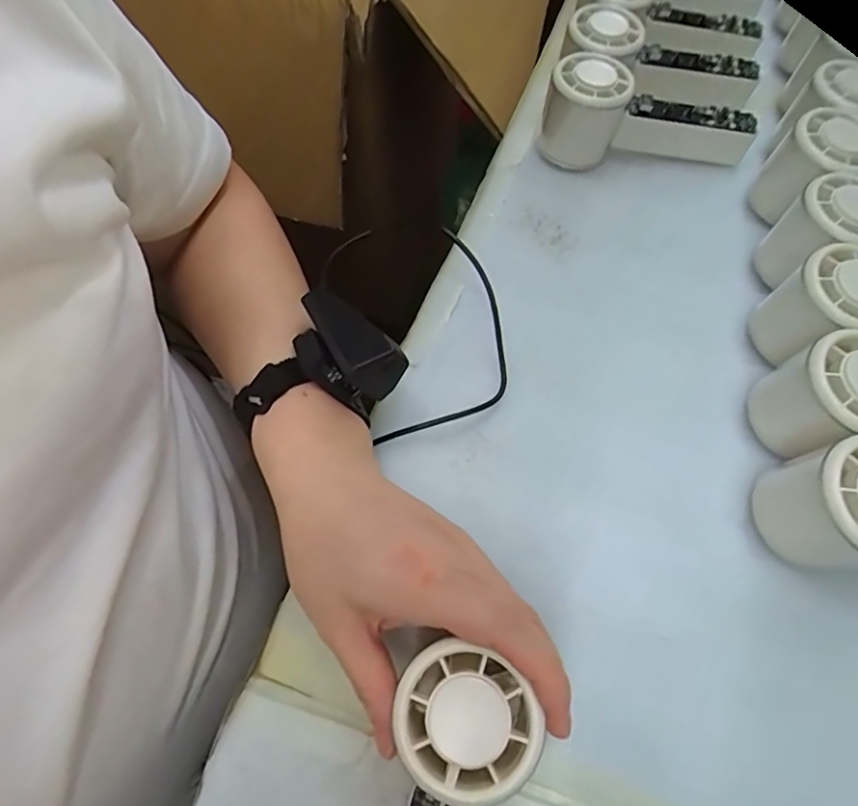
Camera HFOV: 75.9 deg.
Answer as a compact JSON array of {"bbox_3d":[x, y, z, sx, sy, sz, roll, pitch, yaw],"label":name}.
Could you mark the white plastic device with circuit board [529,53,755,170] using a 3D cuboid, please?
[{"bbox_3d":[0.149,-0.194,0.380,0.143,0.055,0.058,20,65,12],"label":"white plastic device with circuit board"}]

